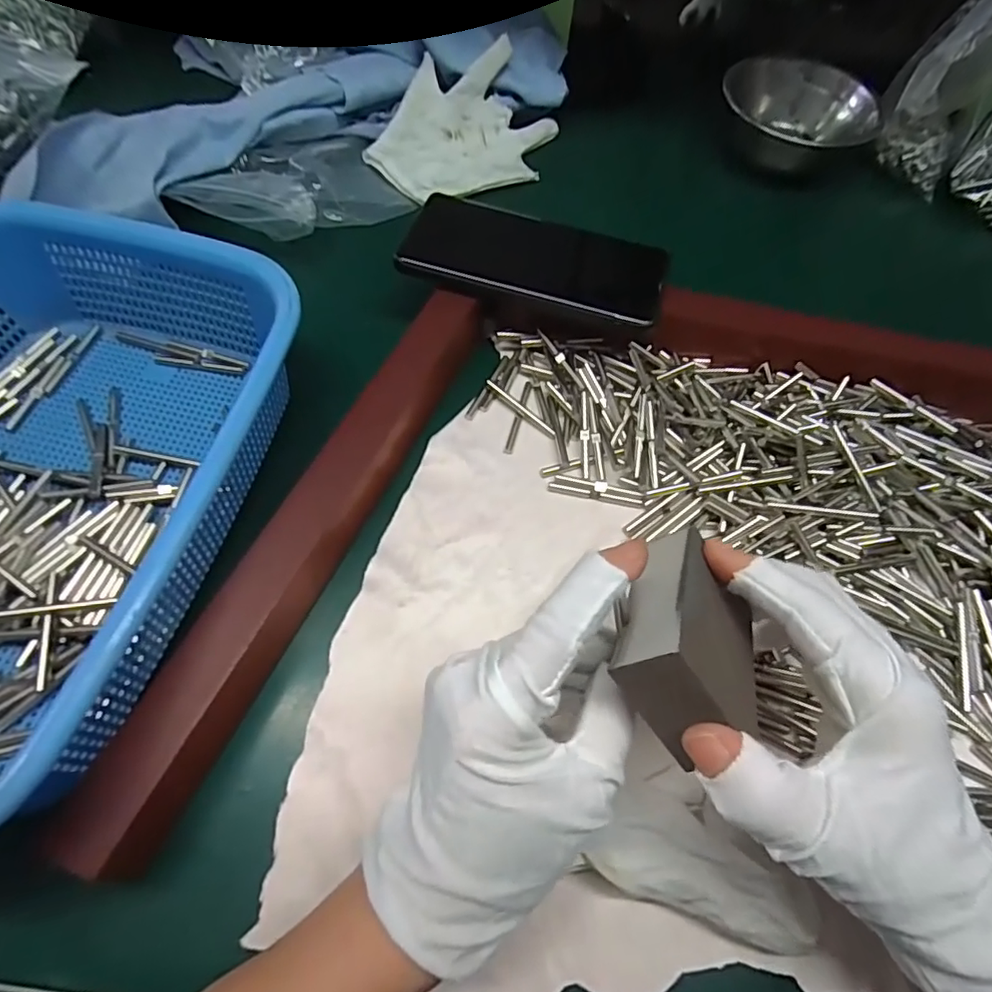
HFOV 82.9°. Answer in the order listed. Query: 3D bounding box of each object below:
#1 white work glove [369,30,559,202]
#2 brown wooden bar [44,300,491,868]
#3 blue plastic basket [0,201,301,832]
[{"bbox_3d":[-0.024,-0.297,0.448,0.152,0.045,0.113,-7,64,-9],"label":"white work glove"},{"bbox_3d":[-0.086,0.009,0.277,0.033,0.049,0.304,22,63,6],"label":"brown wooden bar"},{"bbox_3d":[-0.223,-0.006,0.259,0.208,0.080,0.265,12,63,1],"label":"blue plastic basket"}]

